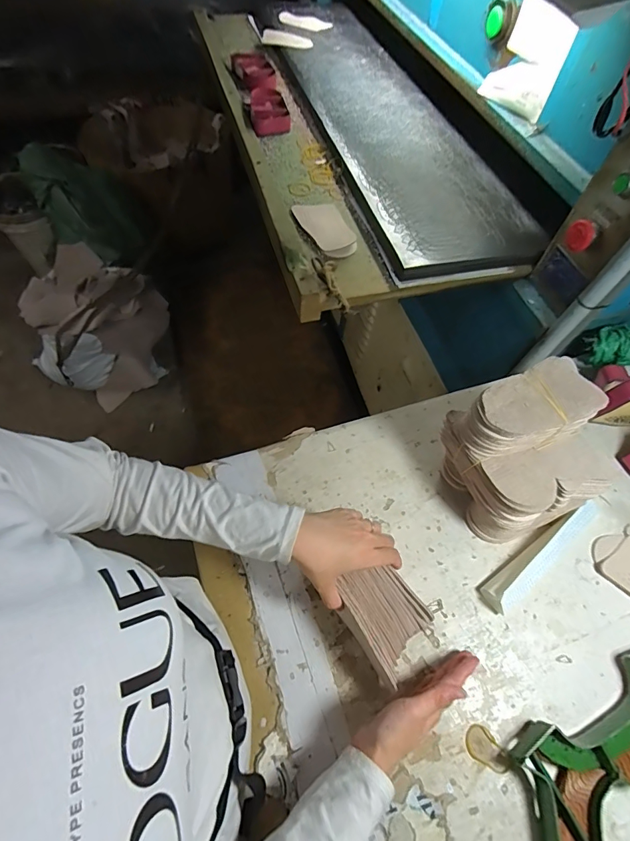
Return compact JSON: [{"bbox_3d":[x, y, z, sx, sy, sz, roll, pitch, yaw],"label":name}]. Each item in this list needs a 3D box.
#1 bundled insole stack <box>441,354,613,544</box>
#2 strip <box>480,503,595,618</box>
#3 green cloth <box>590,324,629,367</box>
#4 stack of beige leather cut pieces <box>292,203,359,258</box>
[{"bbox_3d":[0.263,0.046,0.519,0.148,0.173,0.155,-18,62,-14],"label":"bundled insole stack"},{"bbox_3d":[0.301,0.170,0.531,0.206,0.045,0.039,-32,66,-21],"label":"strip"},{"bbox_3d":[0.522,-0.114,0.667,0.126,0.053,0.059,21,60,9],"label":"green cloth"},{"bbox_3d":[0.019,-0.334,0.708,0.076,0.010,0.149,-17,62,-14],"label":"stack of beige leather cut pieces"}]

